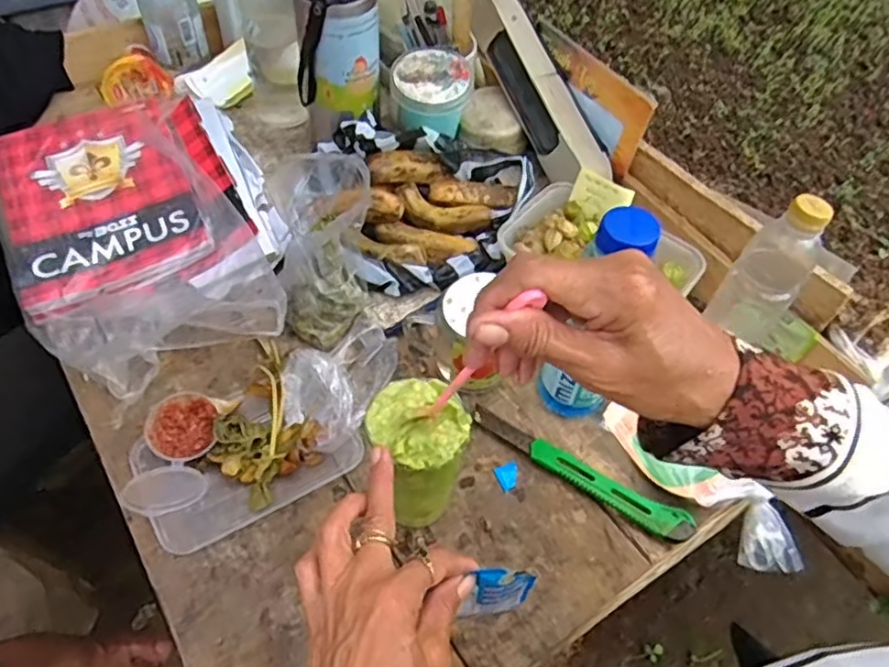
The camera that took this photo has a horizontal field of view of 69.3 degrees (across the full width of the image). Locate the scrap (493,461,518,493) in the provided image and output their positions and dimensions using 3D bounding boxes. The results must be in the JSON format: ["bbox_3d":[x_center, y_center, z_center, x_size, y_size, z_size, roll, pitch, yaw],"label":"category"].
[{"bbox_3d":[0.054,0.119,0.537,0.020,0.004,0.022,-19,59,-16],"label":"scrap"}]

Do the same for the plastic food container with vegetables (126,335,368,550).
[{"bbox_3d":[-0.170,0.077,0.527,0.187,0.042,0.140,-27,61,-20],"label":"plastic food container with vegetables"}]

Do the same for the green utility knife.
[{"bbox_3d":[0.110,0.117,0.535,0.196,0.016,0.032,26,58,14],"label":"green utility knife"}]

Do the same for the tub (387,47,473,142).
[{"bbox_3d":[-0.014,-0.253,0.673,0.081,0.054,0.082,9,55,2],"label":"tub"}]

